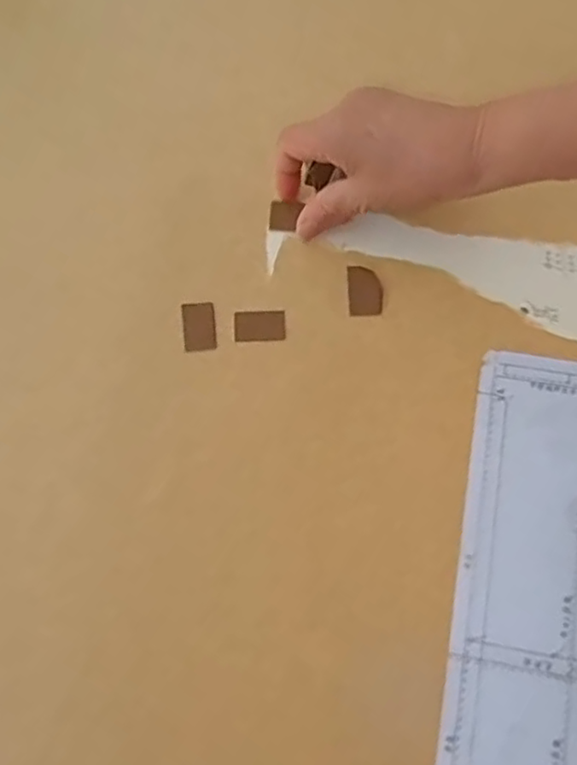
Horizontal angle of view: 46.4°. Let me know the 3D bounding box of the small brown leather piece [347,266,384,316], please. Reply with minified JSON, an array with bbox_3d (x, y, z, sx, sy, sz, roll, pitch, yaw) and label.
[{"bbox_3d":[0.051,-0.060,0.441,0.022,0.004,0.033,-2,83,-6],"label":"small brown leather piece"}]

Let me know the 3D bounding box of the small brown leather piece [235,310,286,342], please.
[{"bbox_3d":[-0.018,-0.037,0.436,0.033,0.004,0.020,-1,76,-1],"label":"small brown leather piece"}]

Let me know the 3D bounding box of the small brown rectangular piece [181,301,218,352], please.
[{"bbox_3d":[-0.058,-0.037,0.435,0.021,0.004,0.032,-7,77,-2],"label":"small brown rectangular piece"}]

